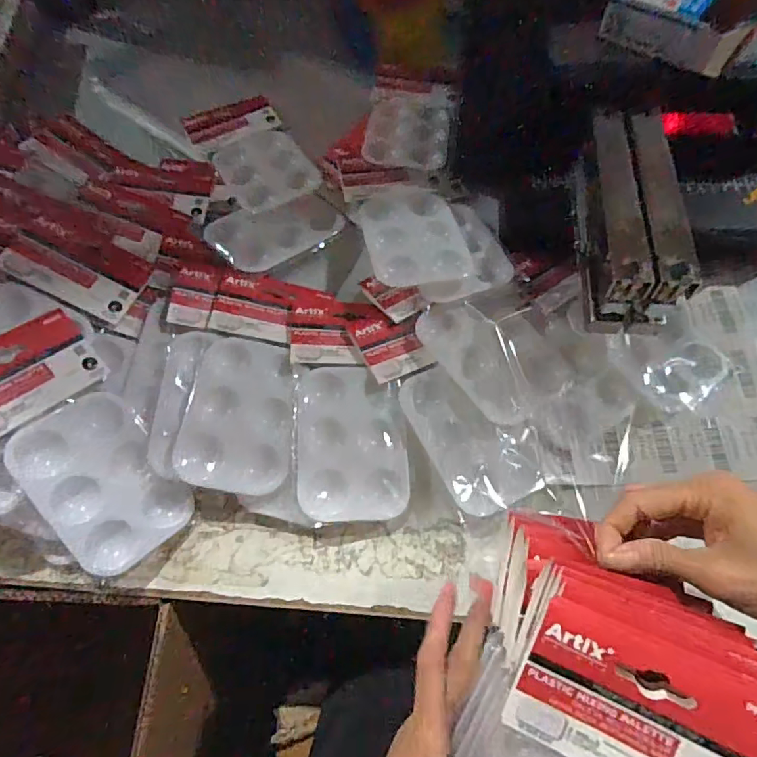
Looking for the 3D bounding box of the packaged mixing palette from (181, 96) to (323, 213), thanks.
[{"bbox_3d":[-0.134,-0.241,0.536,0.096,0.009,0.174,-28,64,-11],"label":"packaged mixing palette"}]

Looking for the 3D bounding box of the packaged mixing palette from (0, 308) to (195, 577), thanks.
[{"bbox_3d":[-0.224,0.049,0.371,0.093,0.009,0.191,-39,95,-33],"label":"packaged mixing palette"}]

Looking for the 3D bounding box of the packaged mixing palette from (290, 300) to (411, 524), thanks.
[{"bbox_3d":[-0.025,0.018,0.408,0.086,0.013,0.189,-7,66,1],"label":"packaged mixing palette"}]

